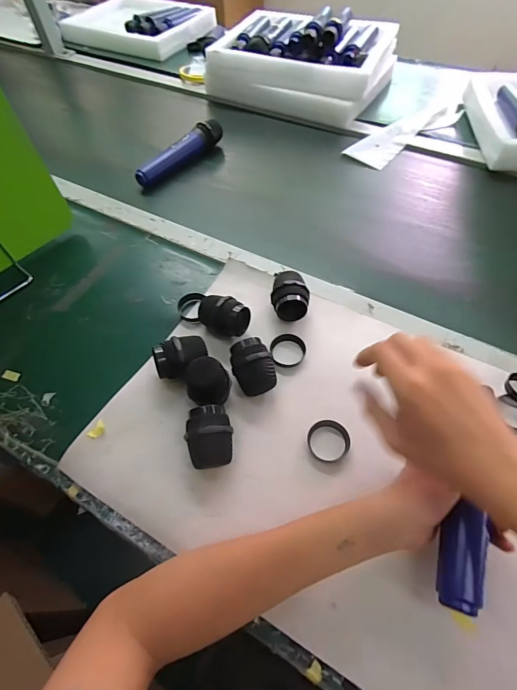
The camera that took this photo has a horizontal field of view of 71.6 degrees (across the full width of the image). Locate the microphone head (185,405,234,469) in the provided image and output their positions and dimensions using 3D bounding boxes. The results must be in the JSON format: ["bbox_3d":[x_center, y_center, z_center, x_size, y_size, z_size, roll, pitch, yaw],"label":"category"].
[{"bbox_3d":[-0.050,0.093,0.367,0.044,0.045,0.057,-8,57,-3],"label":"microphone head"}]

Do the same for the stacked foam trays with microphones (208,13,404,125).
[{"bbox_3d":[0.103,-0.638,0.801,0.356,0.122,0.313,21,60,15],"label":"stacked foam trays with microphones"}]

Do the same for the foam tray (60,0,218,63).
[{"bbox_3d":[-0.357,-0.941,1.048,0.392,0.058,0.298,24,61,16],"label":"foam tray"}]

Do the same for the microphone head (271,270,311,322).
[{"bbox_3d":[0.041,-0.062,0.459,0.047,0.046,0.064,3,57,4],"label":"microphone head"}]

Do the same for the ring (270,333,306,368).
[{"bbox_3d":[0.037,0.005,0.442,0.042,0.010,0.042,-1,57,2],"label":"ring"}]

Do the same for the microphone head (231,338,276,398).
[{"bbox_3d":[-0.006,0.024,0.410,0.045,0.048,0.058,-13,58,-6],"label":"microphone head"}]

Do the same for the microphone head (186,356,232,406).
[{"bbox_3d":[-0.054,0.044,0.393,0.045,0.051,0.047,-6,57,-1],"label":"microphone head"}]

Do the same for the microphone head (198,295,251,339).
[{"bbox_3d":[-0.045,-0.035,0.451,0.063,0.049,0.044,22,61,16],"label":"microphone head"}]

